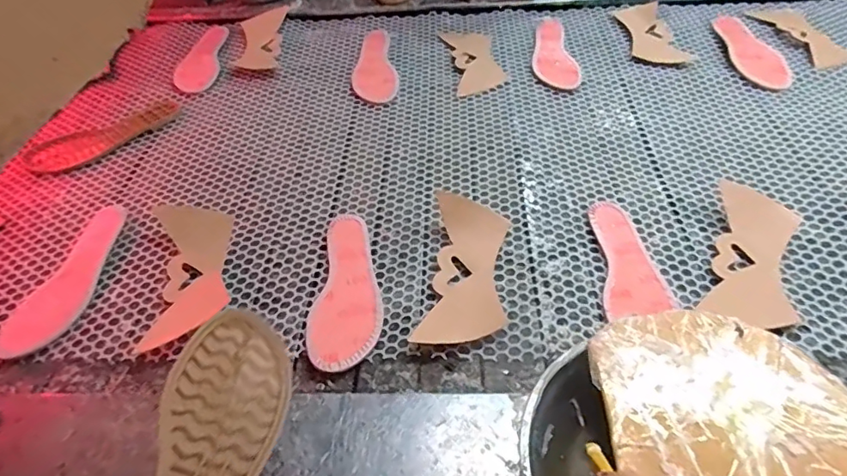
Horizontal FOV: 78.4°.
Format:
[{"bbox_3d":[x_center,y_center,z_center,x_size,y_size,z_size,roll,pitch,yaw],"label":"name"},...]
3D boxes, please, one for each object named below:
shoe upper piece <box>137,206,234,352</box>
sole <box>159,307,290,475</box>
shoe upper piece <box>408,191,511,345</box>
[{"bbox_3d":[-0.291,0.029,0.652,0.097,0.012,0.232,-12,46,-12],"label":"shoe upper piece"},{"bbox_3d":[-0.155,0.161,0.357,0.082,0.019,0.236,19,48,-12],"label":"sole"},{"bbox_3d":[0.053,0.026,0.627,0.092,0.011,0.248,6,46,7],"label":"shoe upper piece"}]

